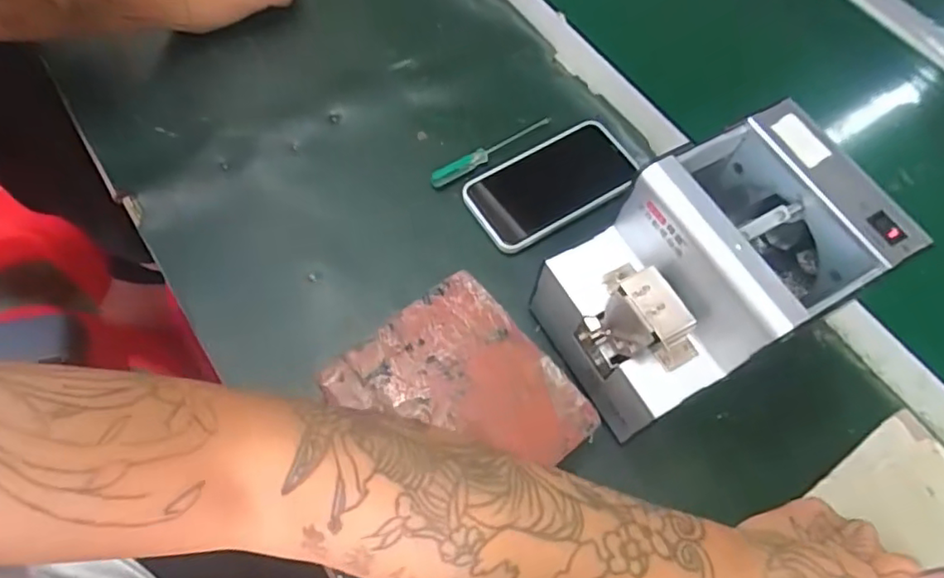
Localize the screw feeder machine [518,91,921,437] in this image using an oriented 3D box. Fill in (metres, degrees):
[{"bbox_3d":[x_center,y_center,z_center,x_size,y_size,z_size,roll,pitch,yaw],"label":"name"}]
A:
[{"bbox_3d":[0.151,-0.003,0.414,0.176,0.149,0.121,-23,68,-15],"label":"screw feeder machine"}]

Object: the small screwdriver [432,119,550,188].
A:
[{"bbox_3d":[0.019,-0.121,0.538,0.125,0.012,0.014,-29,69,-18],"label":"small screwdriver"}]

